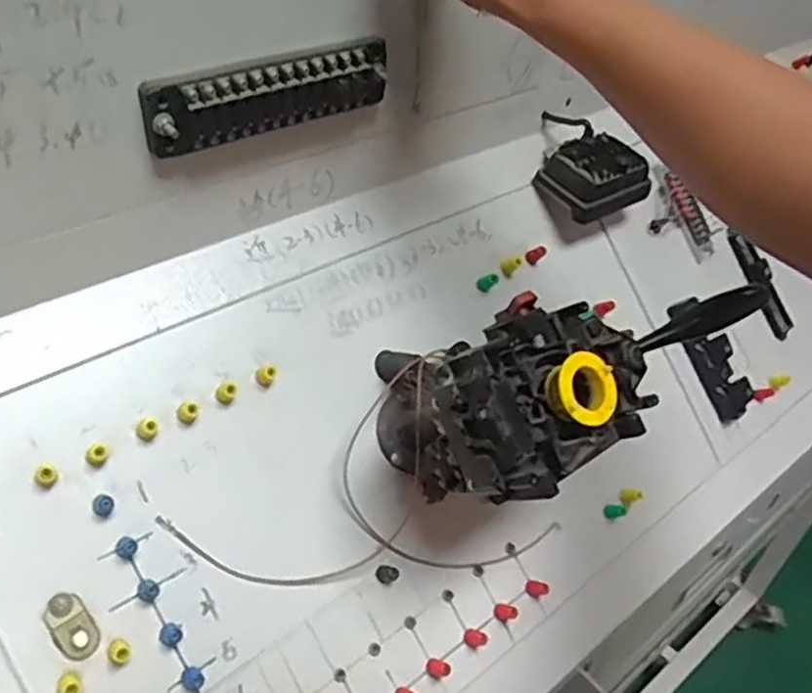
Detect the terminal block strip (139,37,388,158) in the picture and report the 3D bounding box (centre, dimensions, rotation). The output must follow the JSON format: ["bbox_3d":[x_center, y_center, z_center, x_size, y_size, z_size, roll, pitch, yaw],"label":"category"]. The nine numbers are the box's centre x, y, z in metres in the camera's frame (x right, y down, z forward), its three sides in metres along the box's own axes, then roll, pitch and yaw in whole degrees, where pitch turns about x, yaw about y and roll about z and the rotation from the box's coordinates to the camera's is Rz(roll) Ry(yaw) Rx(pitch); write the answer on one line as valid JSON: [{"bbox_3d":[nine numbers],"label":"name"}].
[{"bbox_3d":[-0.090,-0.182,0.514,0.192,0.048,0.019,-26,49,-30],"label":"terminal block strip"}]

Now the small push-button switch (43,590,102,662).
[{"bbox_3d":[-0.213,0.179,0.461,0.025,0.011,0.043,-31,91,-31],"label":"small push-button switch"}]

